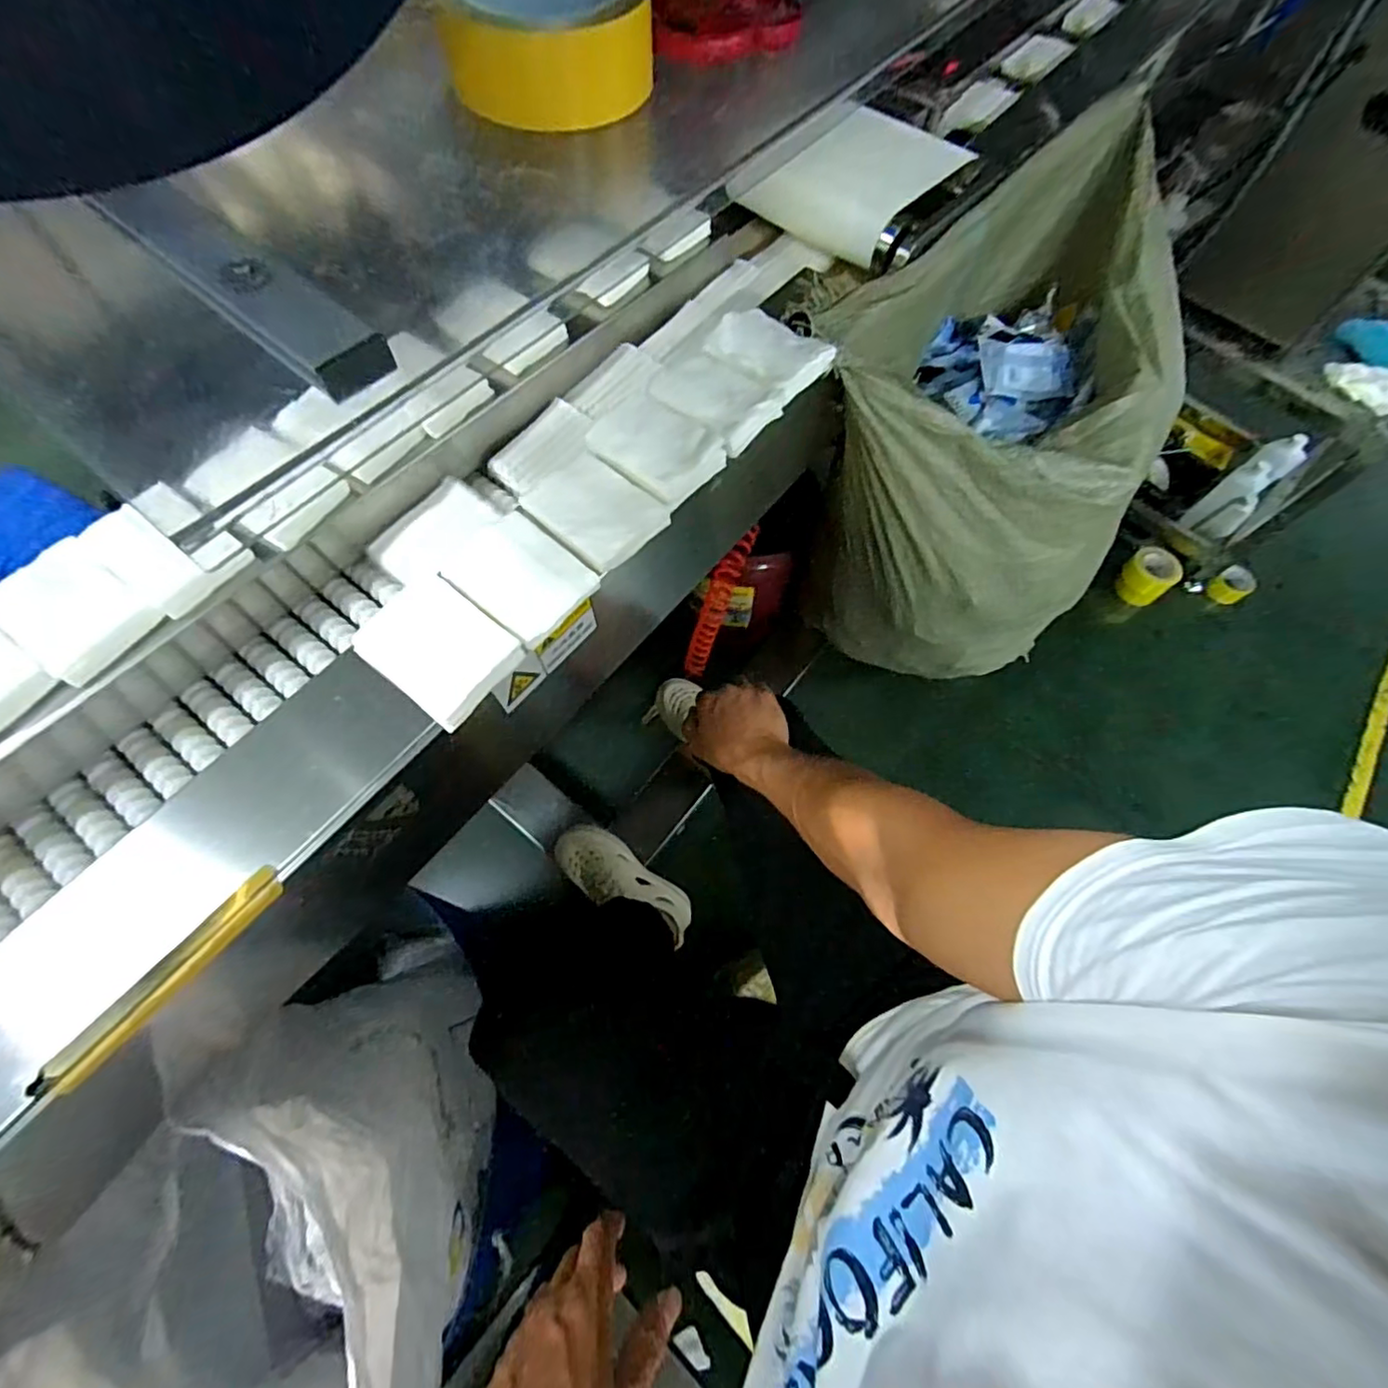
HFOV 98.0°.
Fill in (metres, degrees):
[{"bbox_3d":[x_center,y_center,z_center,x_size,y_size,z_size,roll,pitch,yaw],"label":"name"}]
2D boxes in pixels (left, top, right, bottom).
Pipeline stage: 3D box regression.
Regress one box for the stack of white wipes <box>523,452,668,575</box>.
[{"bbox_3d":[-0.080,-0.145,0.474,0.104,0.013,0.073,39,70,14],"label":"stack of white wipes"}]

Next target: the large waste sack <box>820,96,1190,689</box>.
[{"bbox_3d":[0.469,-0.335,0.906,0.384,0.586,0.668,40,70,14],"label":"large waste sack"}]

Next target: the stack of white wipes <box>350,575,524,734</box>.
[{"bbox_3d":[-0.179,-0.035,0.419,0.103,0.014,0.076,37,70,13],"label":"stack of white wipes"}]

